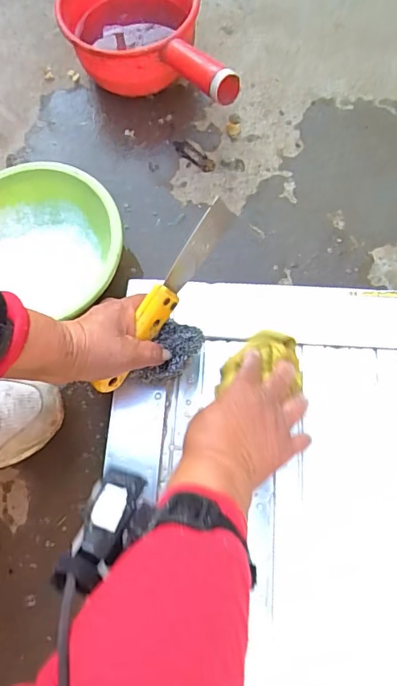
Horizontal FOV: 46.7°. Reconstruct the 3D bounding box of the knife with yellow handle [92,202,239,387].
[{"bbox_3d":[-0.033,-0.042,0.437,0.021,0.050,0.211,34,90,12],"label":"knife with yellow handle"}]

